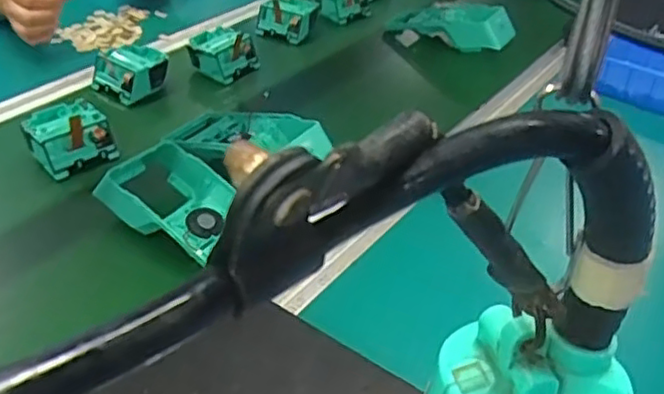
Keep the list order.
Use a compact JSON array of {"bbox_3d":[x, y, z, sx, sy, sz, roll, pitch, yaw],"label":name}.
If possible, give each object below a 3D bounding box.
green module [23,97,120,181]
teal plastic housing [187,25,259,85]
[{"bbox_3d":[-0.280,-0.064,0.695,0.081,0.052,0.080,-28,49,-32],"label":"green module"},{"bbox_3d":[-0.145,-0.192,0.878,0.080,0.051,0.073,22,43,20],"label":"teal plastic housing"}]

